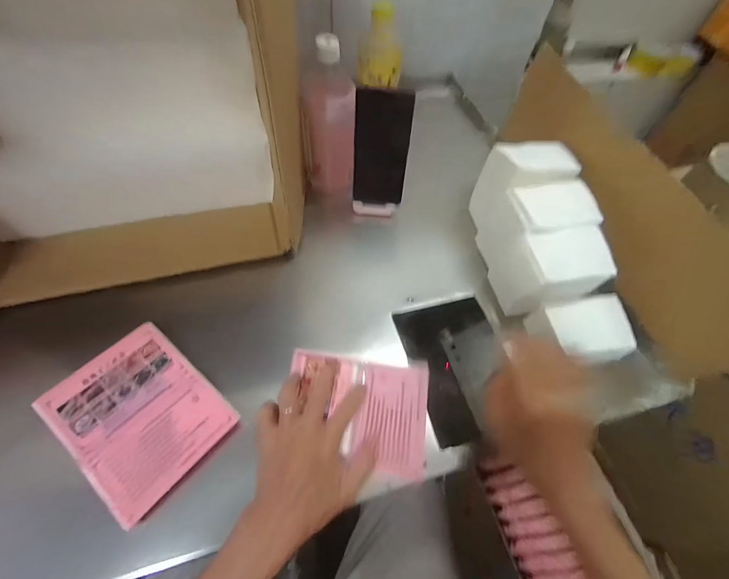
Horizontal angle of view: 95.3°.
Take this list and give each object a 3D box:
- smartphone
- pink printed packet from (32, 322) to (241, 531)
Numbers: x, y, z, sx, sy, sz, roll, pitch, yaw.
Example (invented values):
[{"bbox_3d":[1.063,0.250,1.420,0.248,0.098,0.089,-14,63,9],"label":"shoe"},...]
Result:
[{"bbox_3d":[0.024,-0.199,0.479,0.076,0.157,0.007,5,40,1],"label":"smartphone"},{"bbox_3d":[-0.232,0.127,0.343,0.165,0.016,0.124,37,63,18],"label":"pink printed packet"}]

